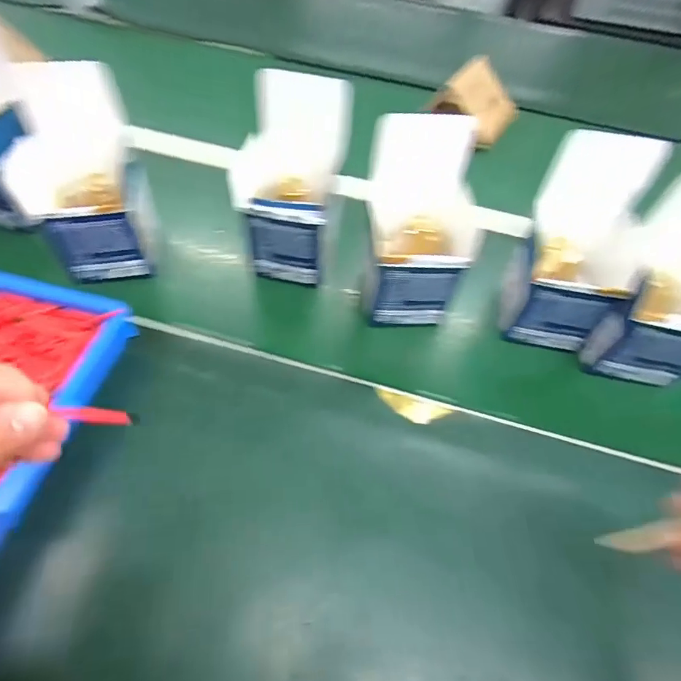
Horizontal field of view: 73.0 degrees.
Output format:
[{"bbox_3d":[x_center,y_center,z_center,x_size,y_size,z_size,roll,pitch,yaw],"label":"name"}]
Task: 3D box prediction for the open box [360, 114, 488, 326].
[{"bbox_3d":[0.076,-0.113,0.461,0.108,0.156,0.129,3,56,0],"label":"open box"}]

